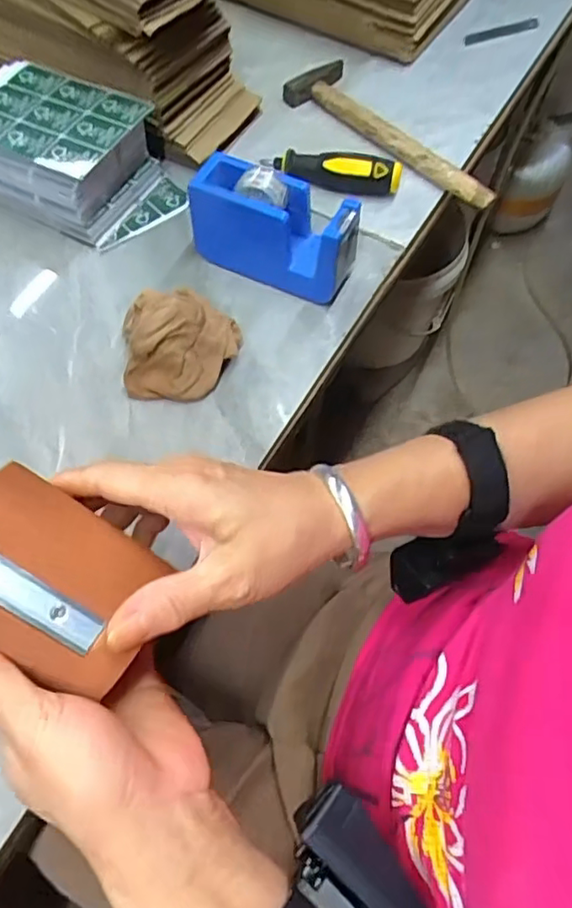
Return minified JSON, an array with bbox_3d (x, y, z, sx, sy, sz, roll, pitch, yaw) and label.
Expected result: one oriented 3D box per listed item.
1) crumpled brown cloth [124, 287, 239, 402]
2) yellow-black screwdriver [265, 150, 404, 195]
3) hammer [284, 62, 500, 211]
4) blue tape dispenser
[{"bbox_3d":[-0.079,-0.083,0.451,0.080,0.053,0.067,4,63,2],"label":"crumpled brown cloth"},{"bbox_3d":[0.042,-0.259,0.550,0.123,0.034,0.030,5,63,2],"label":"yellow-black screwdriver"},{"bbox_3d":[0.106,-0.312,0.581,0.069,0.022,0.244,-40,70,-18],"label":"hammer"},{"bbox_3d":[-0.010,-0.181,0.482,0.129,0.084,0.043,23,65,11],"label":"blue tape dispenser"}]

